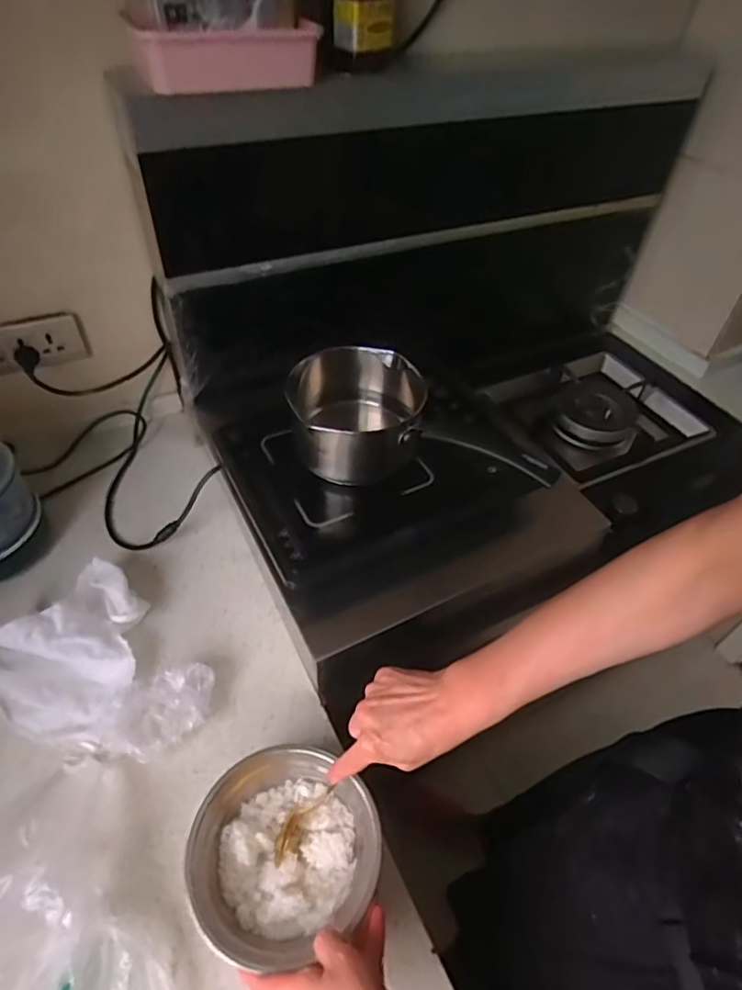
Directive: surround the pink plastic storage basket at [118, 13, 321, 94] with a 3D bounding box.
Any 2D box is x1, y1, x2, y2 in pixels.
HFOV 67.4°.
[{"bbox_3d":[-0.155,-0.473,0.596,0.187,0.052,0.087,-20,53,-22],"label":"pink plastic storage basket"}]

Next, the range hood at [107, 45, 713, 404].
[{"bbox_3d":[0.132,-0.437,0.978,0.996,0.511,0.150,-24,55,-25],"label":"range hood"}]

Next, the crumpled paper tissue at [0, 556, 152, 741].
[{"bbox_3d":[-0.330,0.174,0.628,0.173,0.067,0.175,26,51,17],"label":"crumpled paper tissue"}]

